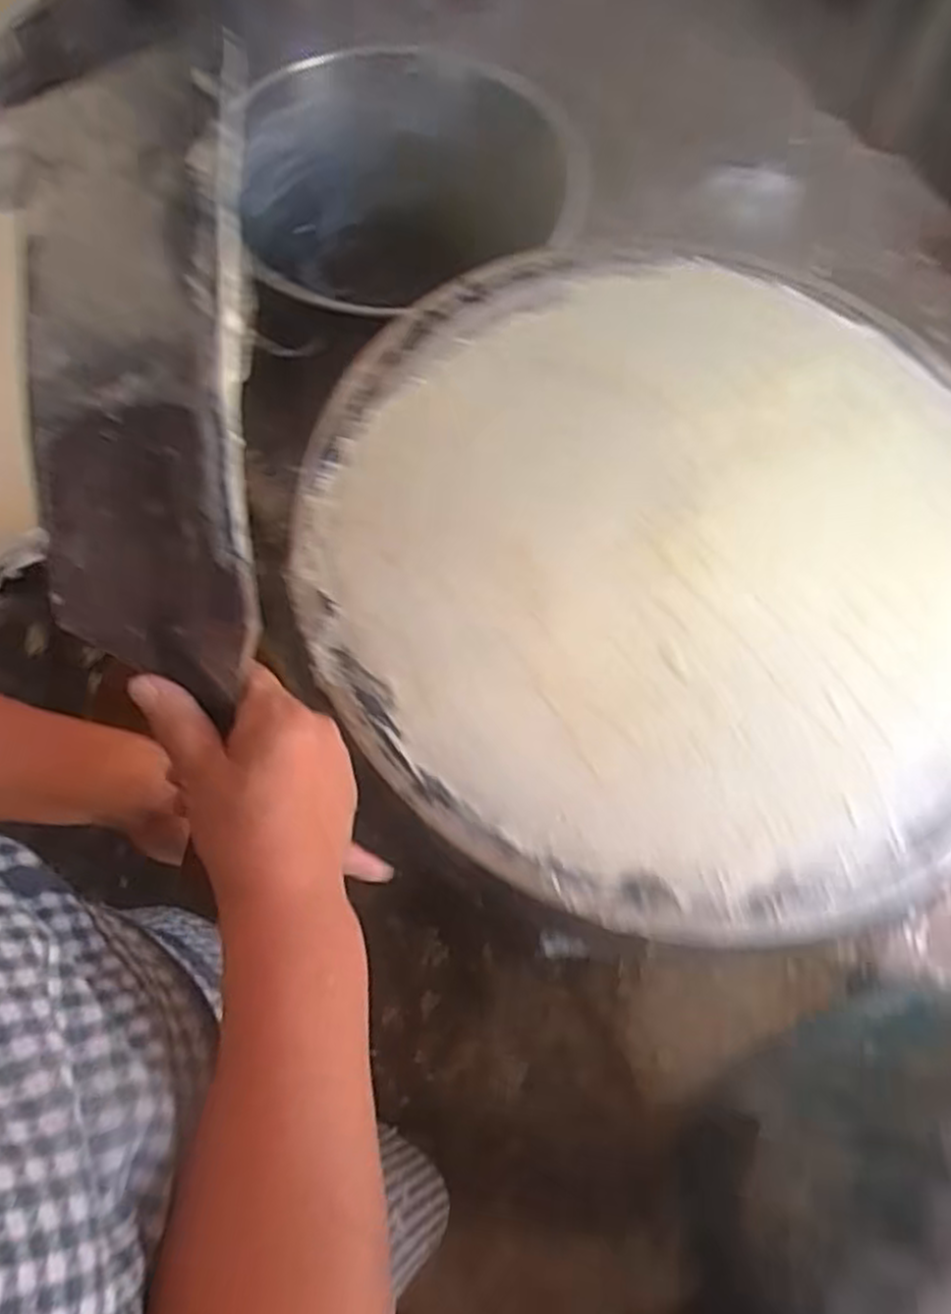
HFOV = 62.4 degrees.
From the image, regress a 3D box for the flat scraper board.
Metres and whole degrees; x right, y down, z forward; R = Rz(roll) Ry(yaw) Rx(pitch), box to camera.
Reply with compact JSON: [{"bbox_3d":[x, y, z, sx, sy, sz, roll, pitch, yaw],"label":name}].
[{"bbox_3d":[-0.130,-0.100,0.311,0.108,0.026,0.233,3,97,25],"label":"flat scraper board"}]

